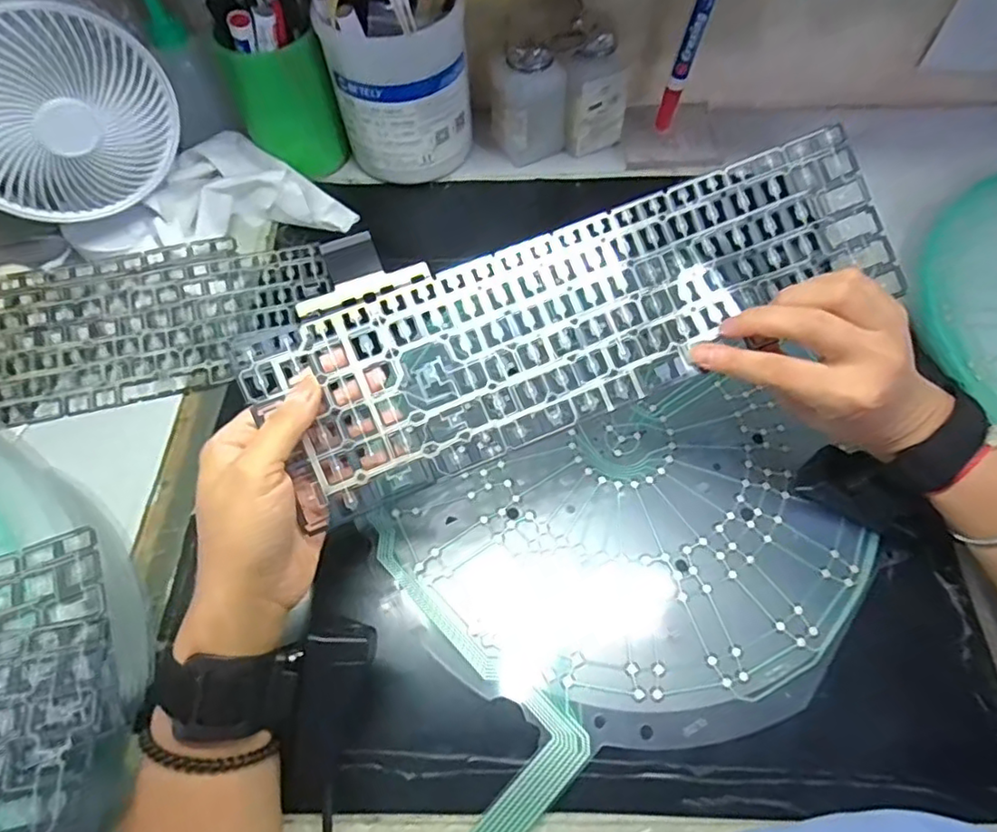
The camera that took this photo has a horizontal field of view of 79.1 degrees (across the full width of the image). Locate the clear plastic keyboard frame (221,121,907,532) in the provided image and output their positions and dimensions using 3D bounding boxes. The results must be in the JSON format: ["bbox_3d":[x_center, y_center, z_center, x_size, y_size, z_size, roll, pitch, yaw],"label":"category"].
[{"bbox_3d":[0.044,-0.057,0.333,0.349,0.018,0.108,-22,89,-6],"label":"clear plastic keyboard frame"}]

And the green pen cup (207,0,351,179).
[{"bbox_3d":[-0.188,-0.279,0.511,0.077,0.135,0.073,0,61,1],"label":"green pen cup"}]

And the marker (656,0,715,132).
[{"bbox_3d":[0.157,-0.303,0.502,0.019,0.139,0.015,11,62,7],"label":"marker"}]

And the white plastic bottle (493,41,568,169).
[{"bbox_3d":[0.027,-0.279,0.531,0.055,0.091,0.054,-19,63,-9],"label":"white plastic bottle"}]

